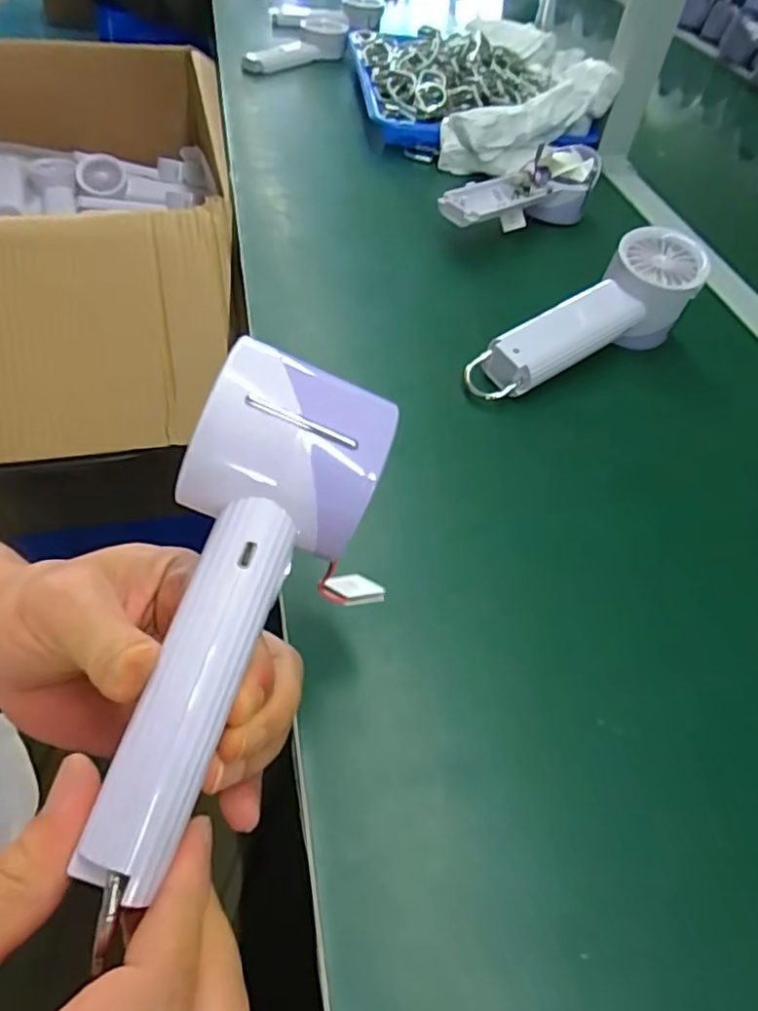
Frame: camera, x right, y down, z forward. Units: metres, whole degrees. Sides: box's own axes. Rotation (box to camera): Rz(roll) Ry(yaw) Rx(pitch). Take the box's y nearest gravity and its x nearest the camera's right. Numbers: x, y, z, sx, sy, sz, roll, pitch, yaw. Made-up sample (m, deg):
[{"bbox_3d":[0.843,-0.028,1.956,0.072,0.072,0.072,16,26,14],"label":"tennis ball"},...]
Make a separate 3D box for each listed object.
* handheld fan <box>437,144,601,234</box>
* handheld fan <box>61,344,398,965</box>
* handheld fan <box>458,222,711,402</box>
[{"bbox_3d":[0.126,-0.271,0.543,0.066,0.045,0.175,38,56,22],"label":"handheld fan"},{"bbox_3d":[-0.045,0.033,0.194,0.058,0.046,0.169,16,77,10],"label":"handheld fan"},{"bbox_3d":[0.146,-0.126,0.417,0.187,0.061,0.061,-30,60,-28],"label":"handheld fan"}]

